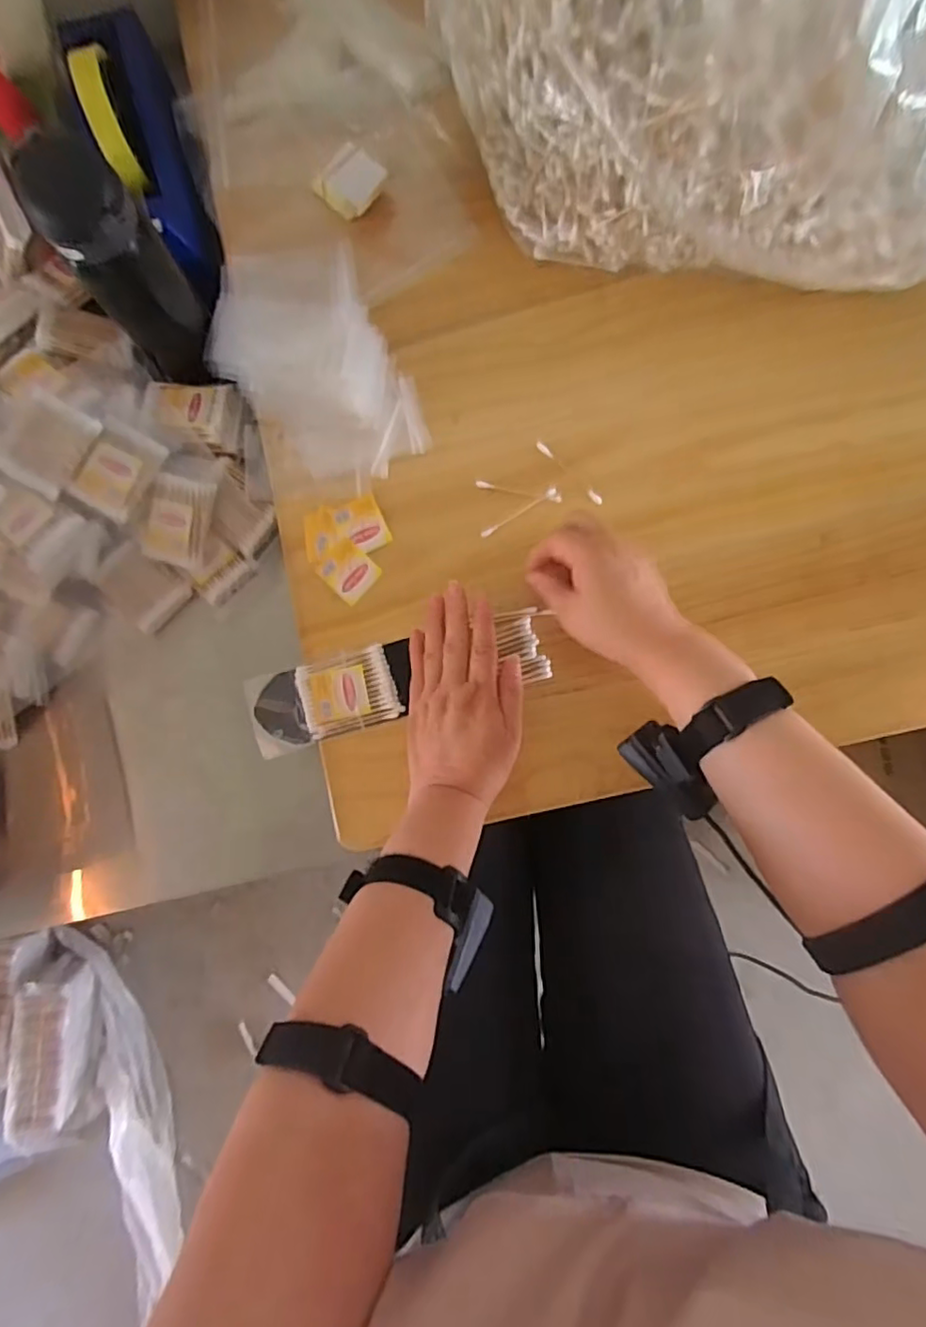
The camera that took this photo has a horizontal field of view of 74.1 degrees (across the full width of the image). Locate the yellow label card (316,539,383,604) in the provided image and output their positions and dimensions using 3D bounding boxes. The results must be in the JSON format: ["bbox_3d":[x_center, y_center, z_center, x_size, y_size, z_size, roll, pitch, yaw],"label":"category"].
[{"bbox_3d":[-0.095,-0.076,0.507,0.043,0.004,0.037,42,87,-2],"label":"yellow label card"}]

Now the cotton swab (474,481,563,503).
[{"bbox_3d":[0.046,-0.143,0.509,0.071,0.004,0.006,12,86,2],"label":"cotton swab"}]

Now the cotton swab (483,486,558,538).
[{"bbox_3d":[0.046,-0.125,0.506,0.072,0.004,0.008,-31,86,-1],"label":"cotton swab"}]

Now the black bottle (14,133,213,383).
[{"bbox_3d":[-0.234,-0.276,0.439,0.059,0.163,0.055,0,86,1],"label":"black bottle"}]

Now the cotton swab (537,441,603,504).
[{"bbox_3d":[0.088,-0.158,0.508,0.008,0.006,0.074,-45,86,-2],"label":"cotton swab"}]

